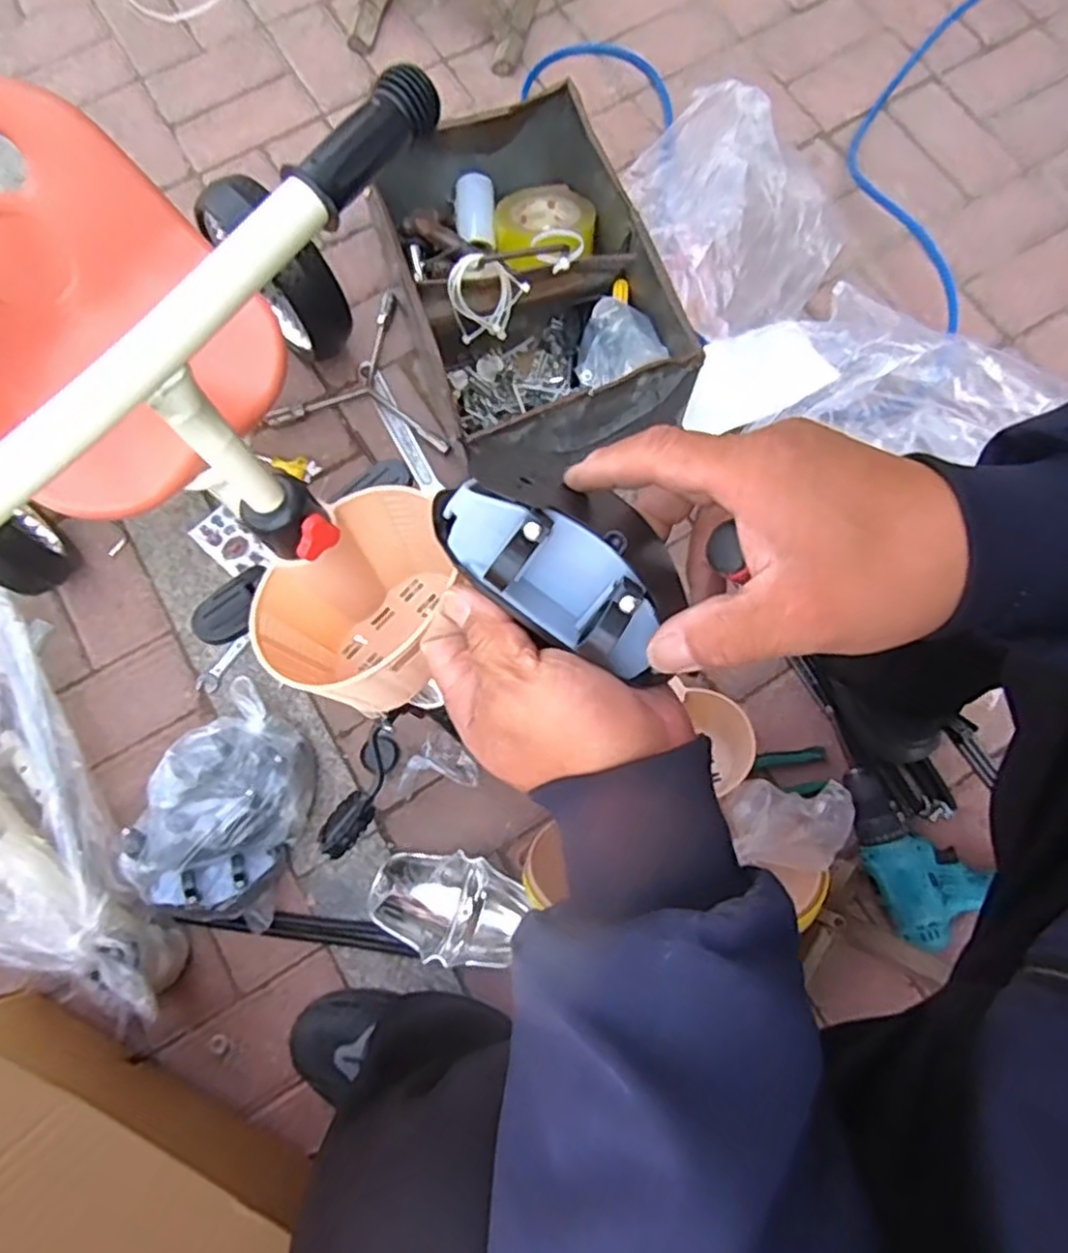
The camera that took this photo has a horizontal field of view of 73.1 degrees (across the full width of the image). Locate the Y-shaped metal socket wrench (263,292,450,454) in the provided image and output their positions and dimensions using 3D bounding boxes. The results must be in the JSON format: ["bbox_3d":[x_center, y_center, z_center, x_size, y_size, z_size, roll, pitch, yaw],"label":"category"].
[{"bbox_3d":[-0.206,-0.331,0.918,0.226,0.029,0.201,9,75,2],"label":"Y-shaped metal socket wrench"}]

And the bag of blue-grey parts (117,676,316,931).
[{"bbox_3d":[-0.313,0.180,0.747,0.145,0.094,0.222,18,76,4],"label":"bag of blue-grey parts"}]

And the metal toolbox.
[{"bbox_3d":[-0.003,-0.394,0.863,0.285,0.161,0.416,-20,76,-5],"label":"metal toolbox"}]

